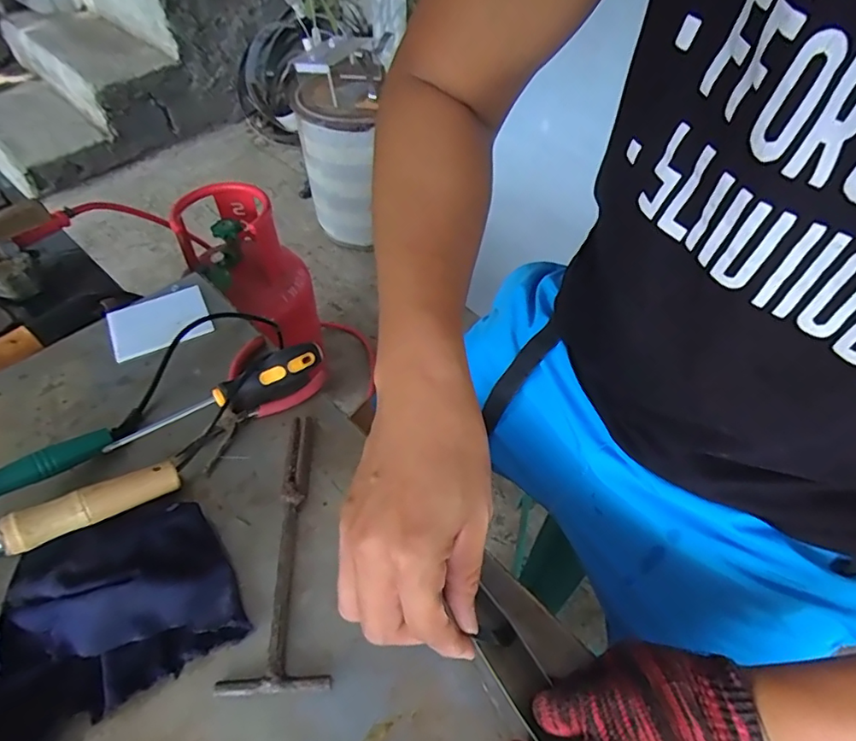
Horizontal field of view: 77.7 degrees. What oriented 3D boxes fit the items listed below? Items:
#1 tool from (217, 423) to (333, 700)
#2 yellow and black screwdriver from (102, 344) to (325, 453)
[{"bbox_3d":[-0.110,0.134,0.432,0.073,0.012,0.221,-2,51,-1],"label":"tool"},{"bbox_3d":[-0.191,0.030,0.507,0.203,0.032,0.036,-31,57,-22],"label":"yellow and black screwdriver"}]

